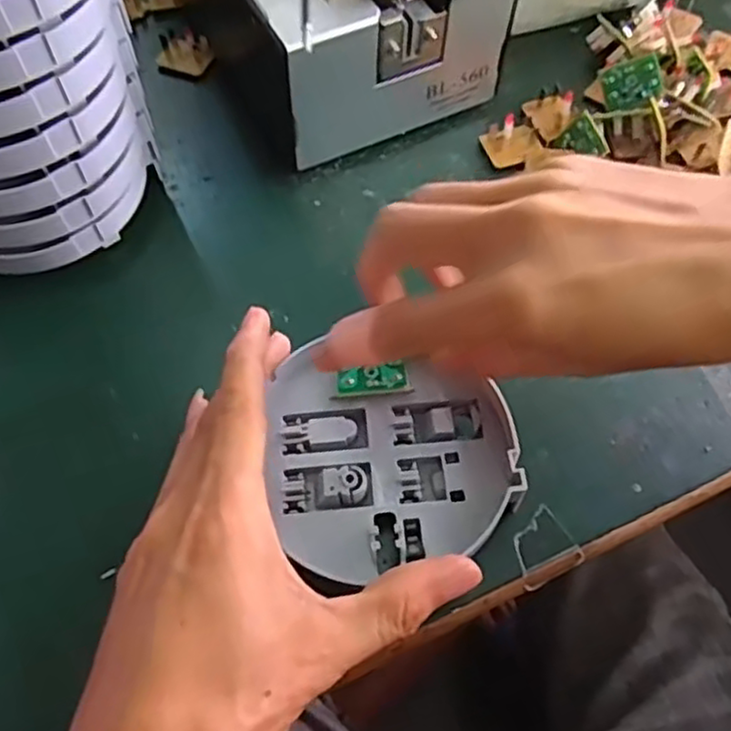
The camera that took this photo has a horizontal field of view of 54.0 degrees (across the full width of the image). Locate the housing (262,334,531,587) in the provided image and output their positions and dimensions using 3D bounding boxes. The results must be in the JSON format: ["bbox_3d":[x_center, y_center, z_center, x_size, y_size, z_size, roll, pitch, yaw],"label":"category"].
[{"bbox_3d":[0.011,0.036,0.280,0.092,0.020,0.089,1,60,-1],"label":"housing"}]

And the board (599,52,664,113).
[{"bbox_3d":[0.144,-0.153,0.387,0.029,0.004,0.023,-22,86,24],"label":"board"}]

